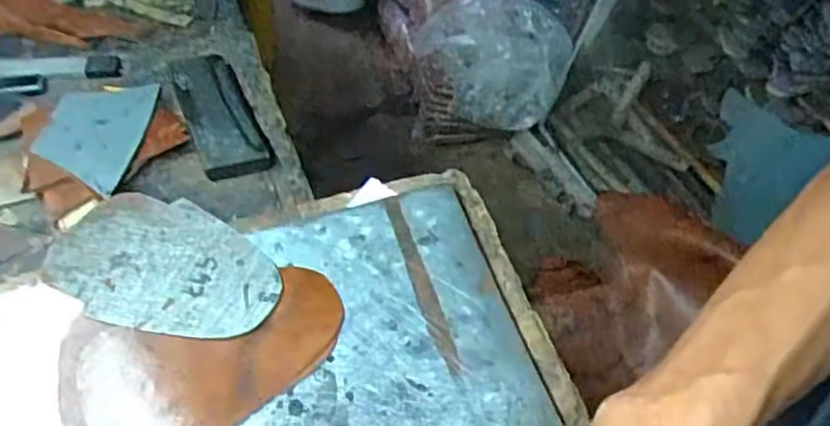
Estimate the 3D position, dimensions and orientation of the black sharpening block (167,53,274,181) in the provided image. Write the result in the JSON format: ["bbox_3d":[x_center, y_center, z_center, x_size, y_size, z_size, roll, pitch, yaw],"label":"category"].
[{"bbox_3d":[-0.170,-0.088,0.607,0.055,0.015,0.159,-16,54,-21],"label":"black sharpening block"}]

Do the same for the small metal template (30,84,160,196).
[{"bbox_3d":[-0.253,-0.069,0.560,0.068,0.008,0.123,12,46,-8],"label":"small metal template"}]

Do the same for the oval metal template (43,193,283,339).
[{"bbox_3d":[-0.169,0.035,0.474,0.159,0.009,0.096,27,51,14],"label":"oval metal template"}]

